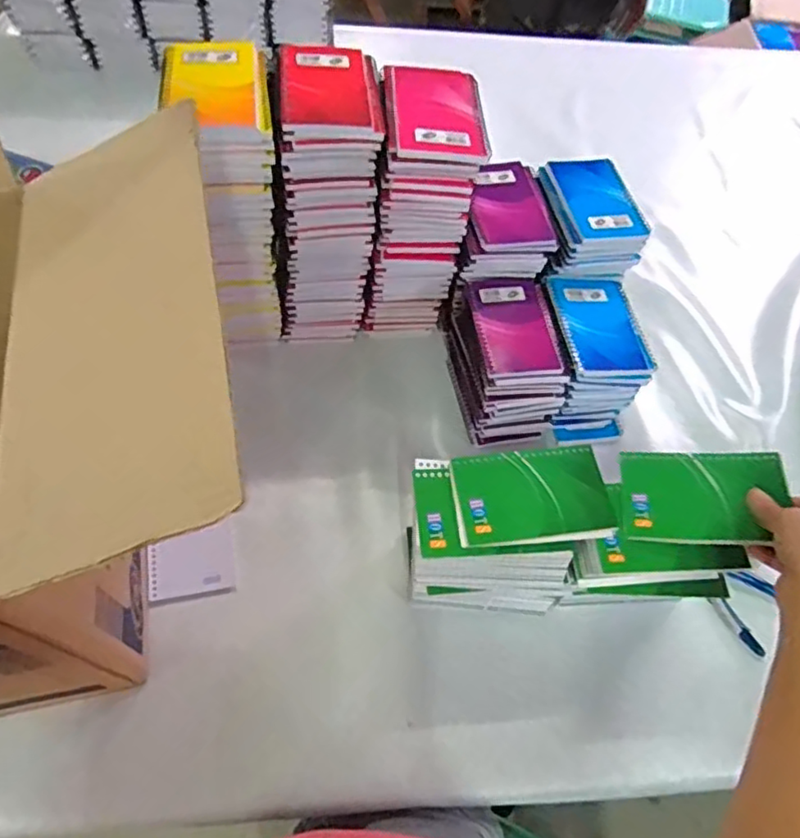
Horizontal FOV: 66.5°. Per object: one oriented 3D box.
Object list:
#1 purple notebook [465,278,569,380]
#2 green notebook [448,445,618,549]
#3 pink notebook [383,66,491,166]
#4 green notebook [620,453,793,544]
[{"bbox_3d":[0.127,-0.100,0.670,0.083,0.016,0.126,-6,59,-10],"label":"purple notebook"},{"bbox_3d":[0.114,0.064,0.525,0.135,0.016,0.081,-3,58,-8],"label":"green notebook"},{"bbox_3d":[0.033,-0.292,0.582,0.092,0.022,0.121,-1,58,-5],"label":"pink notebook"},{"bbox_3d":[0.262,0.066,0.527,0.133,0.006,0.083,0,59,11],"label":"green notebook"}]

